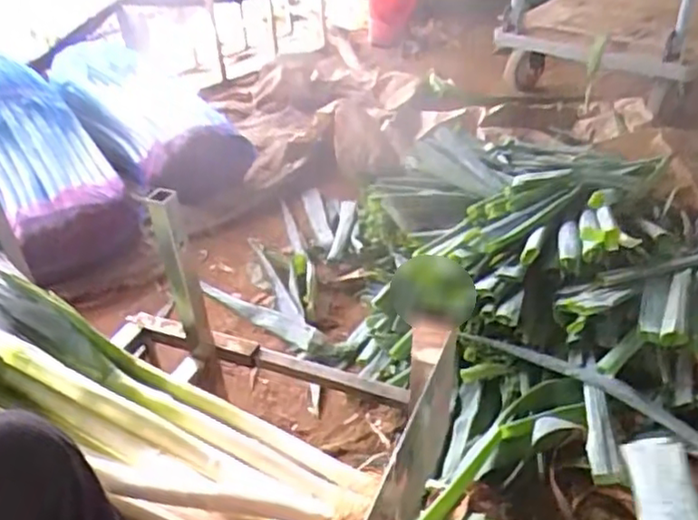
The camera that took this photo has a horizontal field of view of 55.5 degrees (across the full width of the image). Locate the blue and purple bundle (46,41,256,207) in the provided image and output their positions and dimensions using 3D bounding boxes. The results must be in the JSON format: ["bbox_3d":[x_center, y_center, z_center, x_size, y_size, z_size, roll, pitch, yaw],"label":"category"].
[{"bbox_3d":[-0.501,-0.371,1.708,0.602,0.149,0.312,40,53,18],"label":"blue and purple bundle"}]

